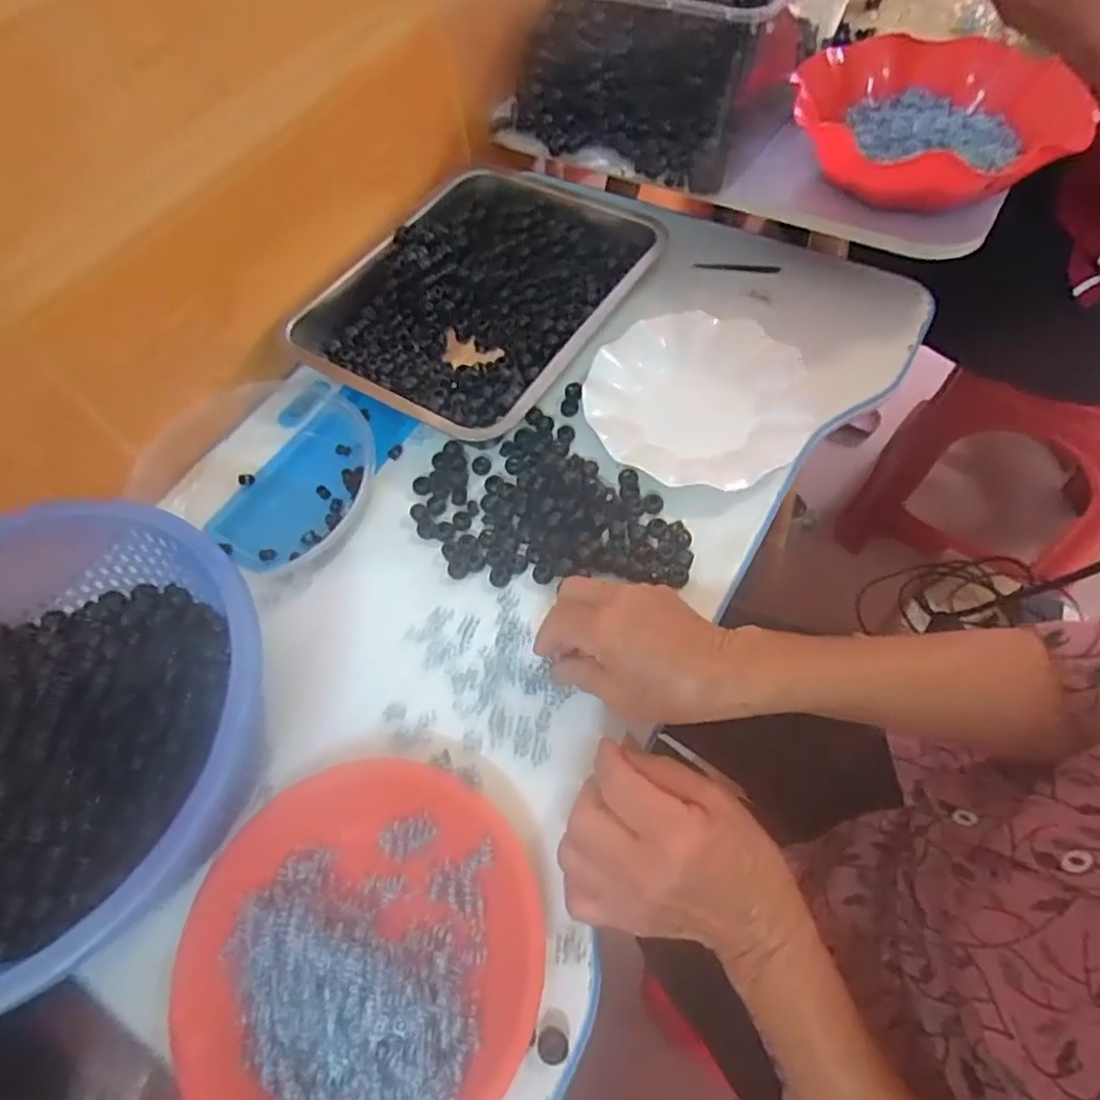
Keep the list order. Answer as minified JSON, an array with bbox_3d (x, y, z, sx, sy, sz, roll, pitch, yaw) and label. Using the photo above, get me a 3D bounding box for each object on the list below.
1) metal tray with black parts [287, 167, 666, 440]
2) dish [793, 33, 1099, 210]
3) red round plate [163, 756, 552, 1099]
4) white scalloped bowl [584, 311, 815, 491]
[{"bbox_3d":[-0.065,-0.235,0.607,0.246,0.048,0.313,29,65,20],"label":"metal tray with black parts"},{"bbox_3d":[0.314,-0.358,0.559,0.215,0.053,0.214,-2,59,3],"label":"dish"},{"bbox_3d":[-0.104,0.215,0.364,0.195,0.027,0.191,0,55,0],"label":"red round plate"},{"bbox_3d":[0.124,-0.126,0.555,0.185,0.038,0.177,7,60,9],"label":"white scalloped bowl"}]

